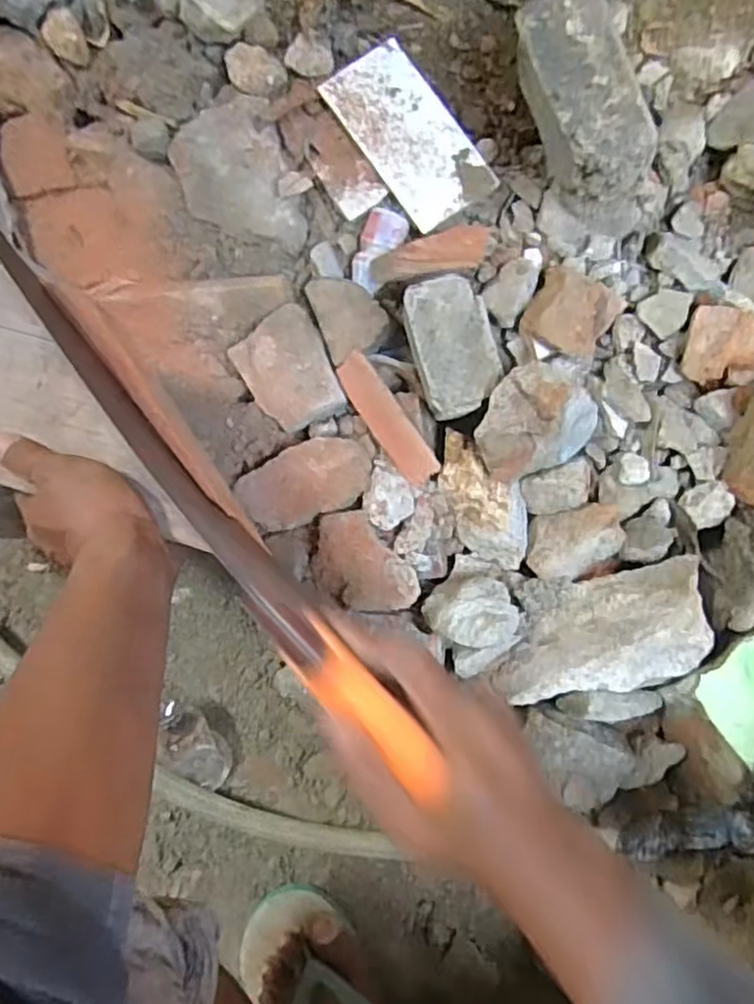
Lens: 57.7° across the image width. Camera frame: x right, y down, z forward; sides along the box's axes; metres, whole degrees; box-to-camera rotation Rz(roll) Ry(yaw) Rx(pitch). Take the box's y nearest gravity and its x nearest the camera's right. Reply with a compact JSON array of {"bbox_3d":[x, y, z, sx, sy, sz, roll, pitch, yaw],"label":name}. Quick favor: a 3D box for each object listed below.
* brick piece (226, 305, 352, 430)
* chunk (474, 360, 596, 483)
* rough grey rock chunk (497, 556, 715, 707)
[{"bbox_3d":[-0.079,-0.119,0.625,0.078,0.017,0.101,-33,86,9],"label":"brick piece"},{"bbox_3d":[0.139,-0.073,0.600,0.106,0.060,0.086,-21,88,9],"label":"chunk"},{"bbox_3d":[0.191,0.114,0.594,0.186,0.059,0.097,-10,89,10],"label":"rough grey rock chunk"}]

